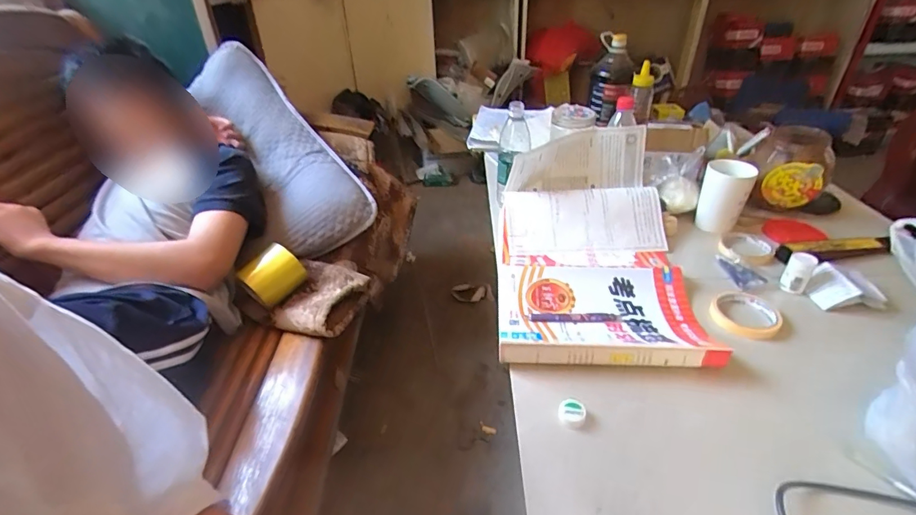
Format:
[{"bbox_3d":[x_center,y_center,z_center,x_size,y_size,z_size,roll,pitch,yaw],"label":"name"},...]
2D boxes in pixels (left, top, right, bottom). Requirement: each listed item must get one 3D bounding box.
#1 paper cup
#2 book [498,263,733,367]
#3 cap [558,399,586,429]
[{"bbox_3d":[0.500,-0.109,0.844,0.078,0.131,0.075,-2,35,1],"label":"paper cup"},{"bbox_3d":[0.211,0.071,0.679,0.293,0.035,0.230,1,35,6],"label":"book"},{"bbox_3d":[0.137,0.187,0.538,0.032,0.014,0.031,-2,35,1],"label":"cap"}]

